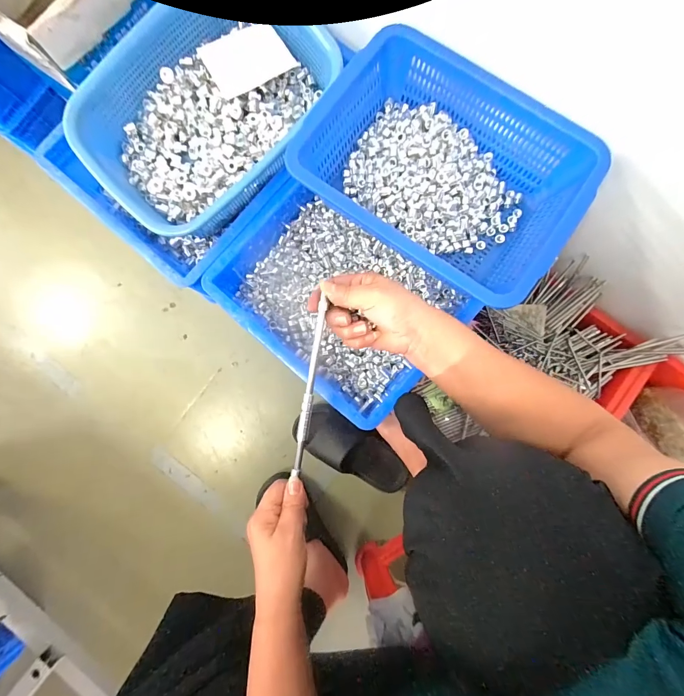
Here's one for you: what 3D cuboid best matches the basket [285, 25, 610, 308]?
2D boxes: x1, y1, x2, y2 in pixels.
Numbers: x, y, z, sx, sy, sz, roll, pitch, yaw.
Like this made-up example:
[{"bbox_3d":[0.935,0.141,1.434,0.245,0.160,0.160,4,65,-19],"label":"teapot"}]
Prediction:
[{"bbox_3d":[0.120,-0.207,0.411,0.299,0.094,0.217,34,87,4],"label":"basket"}]

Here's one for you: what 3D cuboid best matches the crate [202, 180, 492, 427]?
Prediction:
[{"bbox_3d":[-0.017,-0.072,0.477,0.313,0.082,0.221,40,87,2],"label":"crate"}]

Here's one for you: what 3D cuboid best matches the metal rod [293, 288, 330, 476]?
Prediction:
[{"bbox_3d":[-0.036,0.047,0.359,0.011,0.006,0.190,10,98,0],"label":"metal rod"}]

